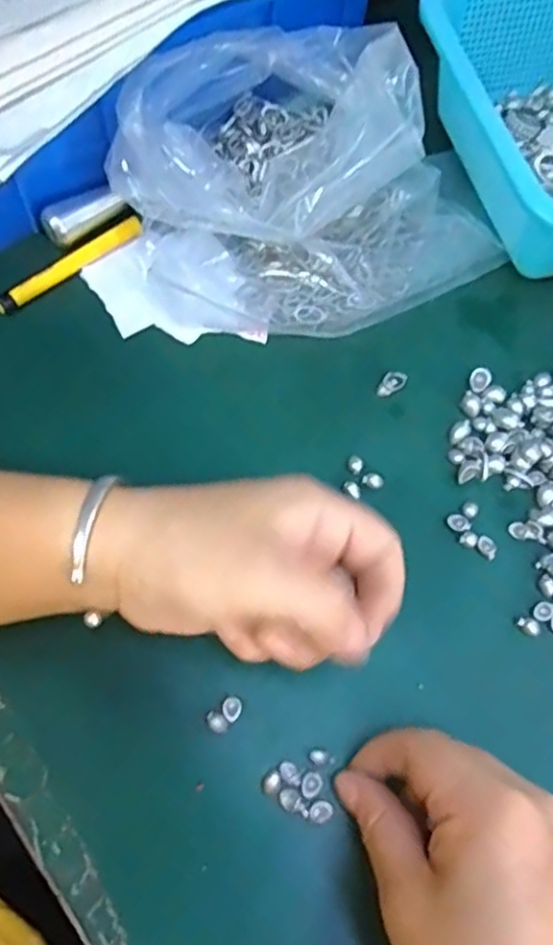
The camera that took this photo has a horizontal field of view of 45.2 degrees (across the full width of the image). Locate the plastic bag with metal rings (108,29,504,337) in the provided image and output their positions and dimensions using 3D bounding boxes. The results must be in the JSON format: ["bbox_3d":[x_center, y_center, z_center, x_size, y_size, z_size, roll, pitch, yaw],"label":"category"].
[{"bbox_3d":[0.016,-0.156,0.346,0.188,0.088,0.145,-26,71,-13],"label":"plastic bag with metal rings"}]

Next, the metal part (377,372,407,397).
[{"bbox_3d":[0.060,-0.047,0.347,0.009,0.007,0.018,41,72,15],"label":"metal part"}]

